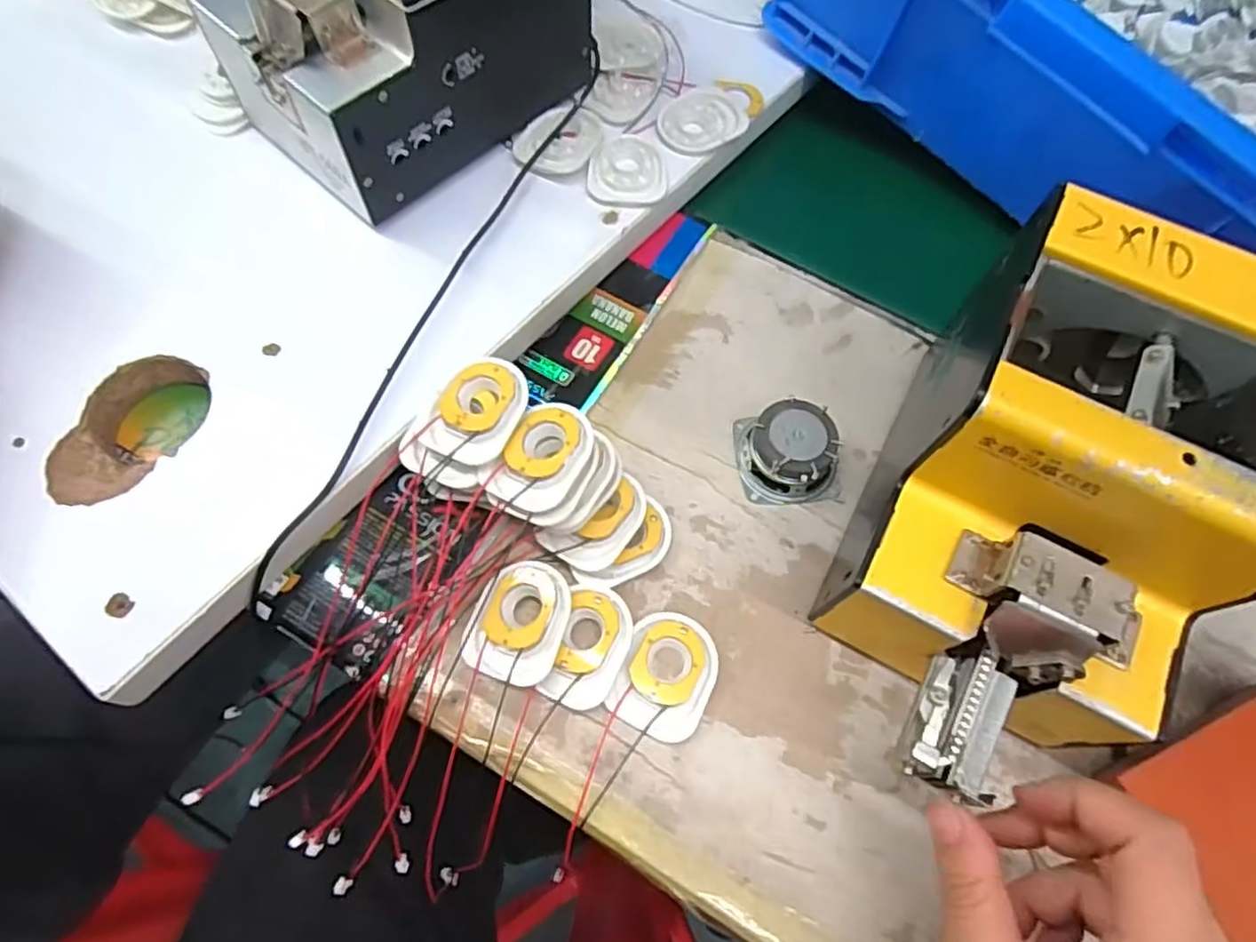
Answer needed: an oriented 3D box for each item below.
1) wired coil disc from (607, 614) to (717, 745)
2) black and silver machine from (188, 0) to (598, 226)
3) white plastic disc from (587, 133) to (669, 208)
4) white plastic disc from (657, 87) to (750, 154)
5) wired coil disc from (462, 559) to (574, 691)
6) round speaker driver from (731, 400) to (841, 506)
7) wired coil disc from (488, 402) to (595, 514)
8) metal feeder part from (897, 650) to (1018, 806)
[{"bbox_3d":[0.020,0.099,0.334,0.044,0.010,0.057,21,66,6],"label":"wired coil disc"},{"bbox_3d":[-0.124,-0.265,0.386,0.188,0.145,0.131,-41,73,-19],"label":"black and silver machine"},{"bbox_3d":[0.000,-0.191,0.435,0.048,0.005,0.057,6,65,0],"label":"white plastic disc"},{"bbox_3d":[0.048,-0.234,0.457,0.060,0.004,0.060,1,65,-3],"label":"white plastic disc"},{"bbox_3d":[-0.052,0.073,0.335,0.046,0.012,0.058,19,65,6],"label":"wired coil disc"},{"bbox_3d":[0.092,-0.011,0.381,0.055,0.028,0.052,-4,65,-5],"label":"round speaker driver"},{"bbox_3d":[-0.040,-0.007,0.338,0.040,0.012,0.055,26,66,9],"label":"wired coil disc"},{"bbox_3d":[0.131,0.099,0.274,0.032,0.015,0.053,26,66,9],"label":"metal feeder part"}]

